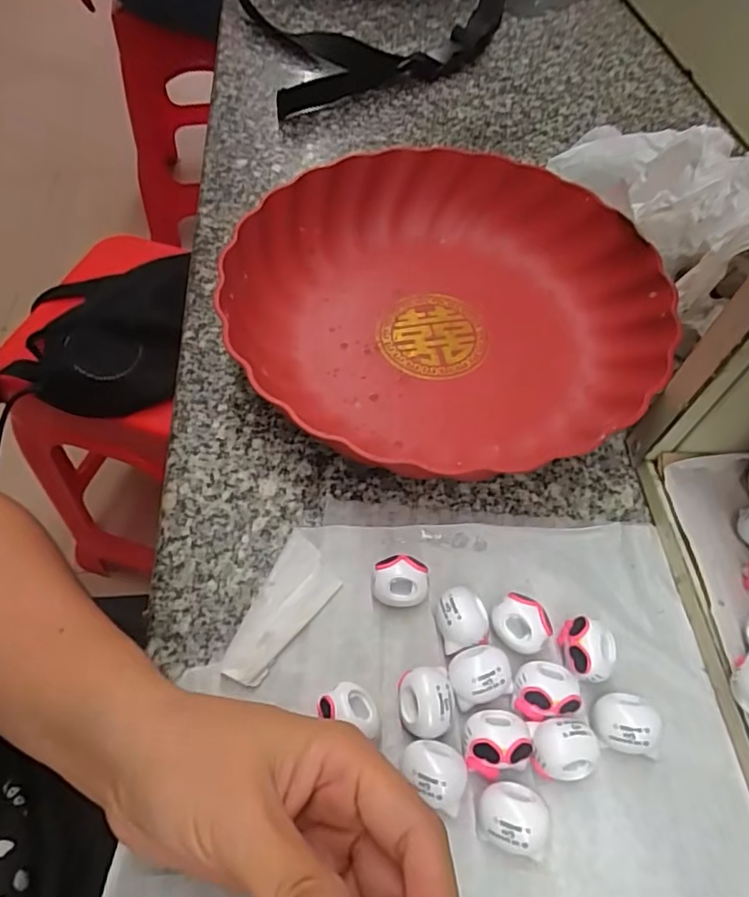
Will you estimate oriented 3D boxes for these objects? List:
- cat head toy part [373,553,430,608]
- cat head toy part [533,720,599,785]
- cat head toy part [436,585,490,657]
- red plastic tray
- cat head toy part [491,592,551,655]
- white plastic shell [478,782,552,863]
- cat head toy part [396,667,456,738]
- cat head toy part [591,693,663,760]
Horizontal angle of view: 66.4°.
[{"bbox_3d":[0.012,0.060,0.254,0.024,0.020,0.019,-1,58,-3],"label":"cat head toy part"},{"bbox_3d":[0.072,0.116,0.221,0.024,0.020,0.020,1,57,-2],"label":"cat head toy part"},{"bbox_3d":[0.037,0.074,0.246,0.022,0.019,0.024,1,57,-1],"label":"cat head toy part"},{"bbox_3d":[0.037,-0.093,0.340,0.241,0.047,0.222,-1,58,-3],"label":"red plastic tray"},{"bbox_3d":[0.063,0.076,0.245,0.024,0.017,0.020,29,61,15],"label":"cat head toy part"},{"bbox_3d":[0.051,0.135,0.208,0.025,0.020,0.022,16,58,8],"label":"white plastic shell"},{"bbox_3d":[0.021,0.102,0.228,0.021,0.017,0.024,-2,58,-4],"label":"cat head toy part"},{"bbox_3d":[0.098,0.109,0.226,0.024,0.019,0.021,1,57,-1],"label":"cat head toy part"}]

